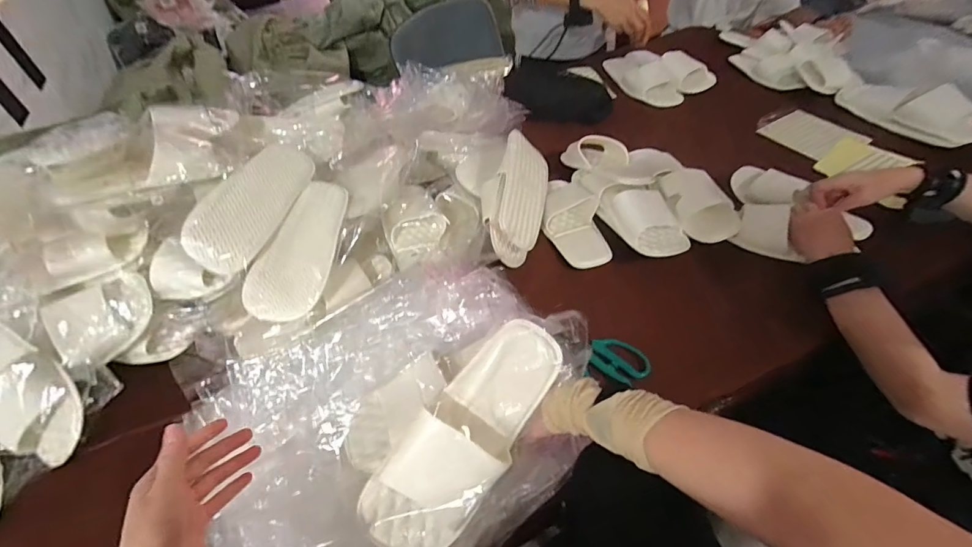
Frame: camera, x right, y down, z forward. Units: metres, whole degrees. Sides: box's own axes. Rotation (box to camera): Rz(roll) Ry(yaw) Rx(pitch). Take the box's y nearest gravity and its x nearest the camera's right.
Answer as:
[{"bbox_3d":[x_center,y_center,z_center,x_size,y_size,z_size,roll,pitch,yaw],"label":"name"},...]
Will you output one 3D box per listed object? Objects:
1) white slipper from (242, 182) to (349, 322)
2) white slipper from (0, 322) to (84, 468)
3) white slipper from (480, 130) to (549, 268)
[{"bbox_3d":[-0.269,-0.029,0.655,0.091,0.065,0.229,23,62,-9],"label":"white slipper"},{"bbox_3d":[-0.598,0.139,0.547,0.230,0.060,0.100,42,61,10],"label":"white slipper"},{"bbox_3d":[0.048,-0.135,0.780,0.111,0.069,0.265,31,53,-30],"label":"white slipper"}]

